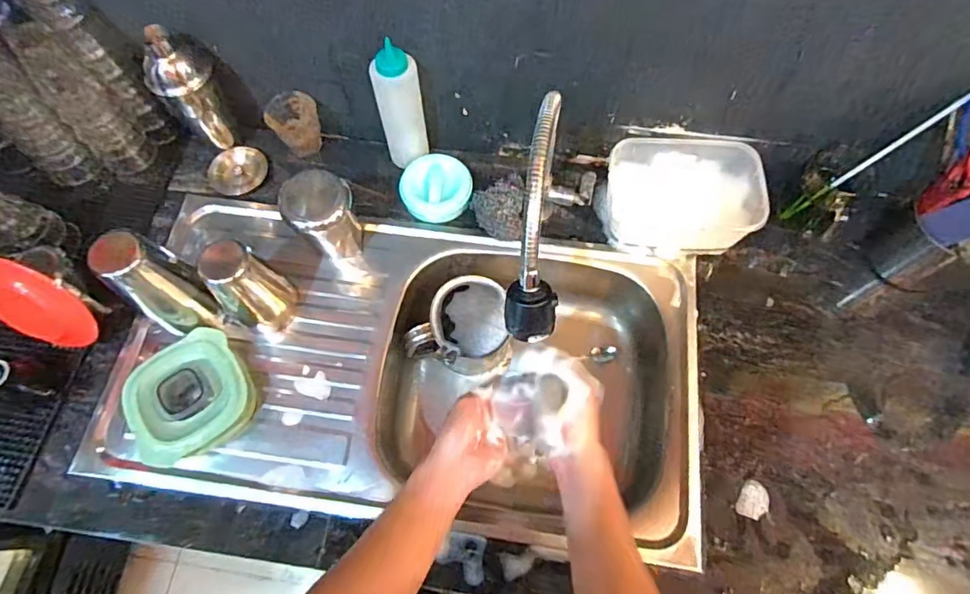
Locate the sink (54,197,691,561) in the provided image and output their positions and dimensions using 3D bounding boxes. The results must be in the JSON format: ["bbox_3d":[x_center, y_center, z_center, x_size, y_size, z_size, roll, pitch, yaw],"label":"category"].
[{"bbox_3d":[-0.098,0.104,0.734,0.747,0.136,0.395,7,67,4],"label":"sink"}]

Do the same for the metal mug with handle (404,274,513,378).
[{"bbox_3d":[-0.038,0.052,0.749,0.143,0.117,0.120,-4,67,-1],"label":"metal mug with handle"}]

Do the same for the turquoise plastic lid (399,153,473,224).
[{"bbox_3d":[-0.070,-0.158,0.763,0.099,0.031,0.105,8,68,4],"label":"turquoise plastic lid"}]

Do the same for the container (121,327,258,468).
[{"bbox_3d":[-0.360,0.122,0.636,0.134,0.054,0.133,-30,70,-11],"label":"container"}]

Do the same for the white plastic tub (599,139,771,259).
[{"bbox_3d":[0.267,-0.139,0.727,0.207,0.083,0.147,5,67,3],"label":"white plastic tub"}]

